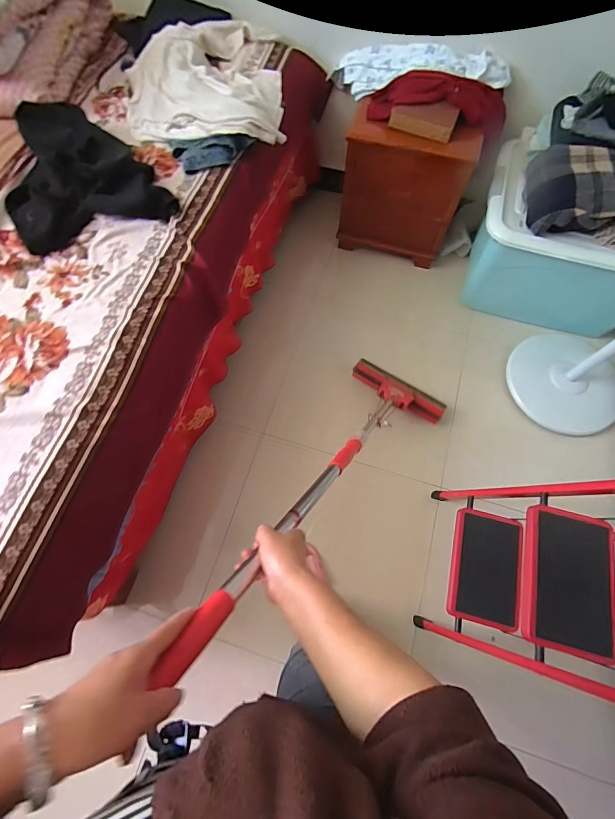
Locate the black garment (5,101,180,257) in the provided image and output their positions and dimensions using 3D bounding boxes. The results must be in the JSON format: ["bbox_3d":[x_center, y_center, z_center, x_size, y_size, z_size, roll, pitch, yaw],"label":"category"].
[{"bbox_3d":[-0.578,-0.574,0.931,0.347,0.103,0.401,-34,73,-14],"label":"black garment"}]

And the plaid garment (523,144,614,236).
[{"bbox_3d":[0.765,-0.622,1.087,0.248,0.129,0.208,11,69,3],"label":"plaid garment"}]

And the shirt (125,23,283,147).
[{"bbox_3d":[-0.298,-0.941,1.080,0.441,0.058,0.525,-11,70,-5],"label":"shirt"}]

